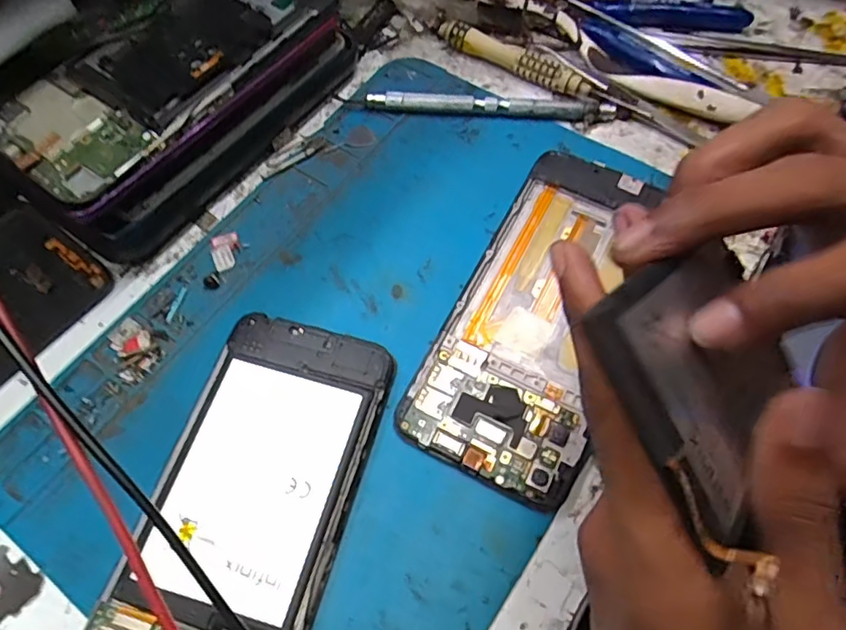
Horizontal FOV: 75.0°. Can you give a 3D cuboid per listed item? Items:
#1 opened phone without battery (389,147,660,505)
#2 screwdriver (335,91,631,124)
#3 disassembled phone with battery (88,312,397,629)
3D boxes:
[{"bbox_3d":[0.053,-0.004,0.241,0.069,0.011,0.159,25,66,11],"label":"opened phone without battery"},{"bbox_3d":[0.033,-0.111,0.294,0.149,0.011,0.009,5,64,2],"label":"screwdriver"},{"bbox_3d":[-0.066,0.076,0.203,0.071,0.009,0.158,14,65,7],"label":"disassembled phone with battery"}]

